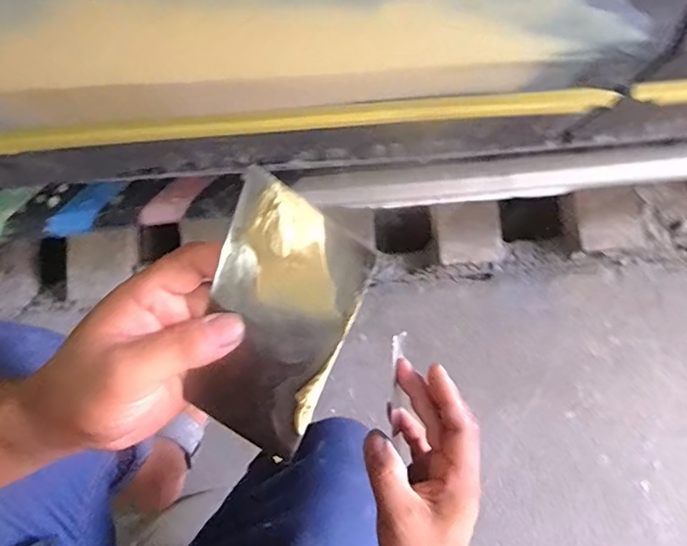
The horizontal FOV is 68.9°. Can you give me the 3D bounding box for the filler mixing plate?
[{"bbox_3d":[-0.038,0.028,0.245,0.072,0.016,0.133,27,110,12],"label":"filler mixing plate"}]

